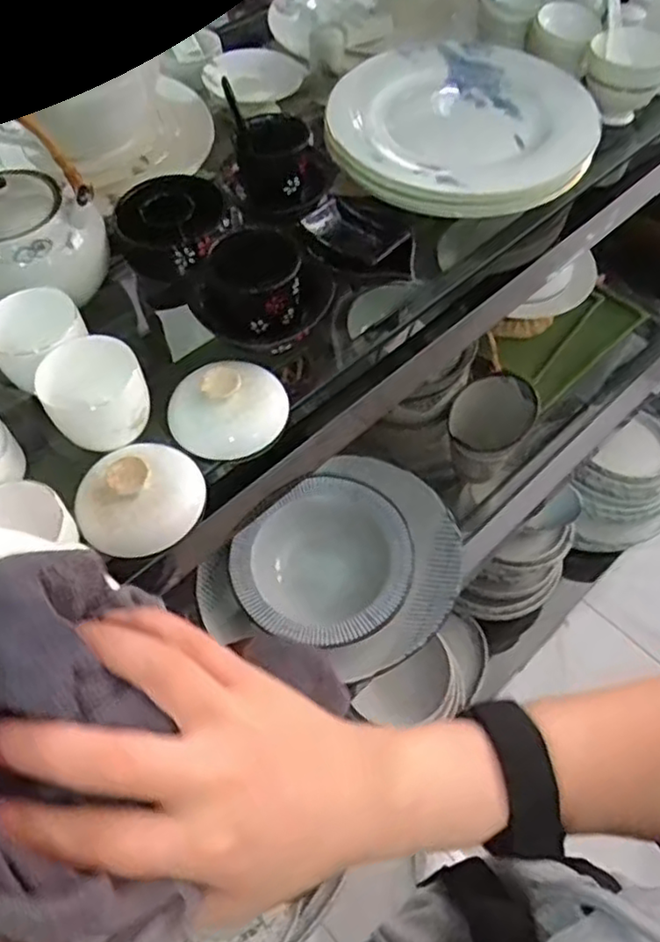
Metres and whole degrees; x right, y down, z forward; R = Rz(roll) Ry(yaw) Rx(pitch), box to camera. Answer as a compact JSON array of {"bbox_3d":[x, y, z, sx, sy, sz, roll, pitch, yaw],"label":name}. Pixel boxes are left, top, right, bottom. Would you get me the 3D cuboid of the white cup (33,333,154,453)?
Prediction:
[{"bbox_3d":[-0.171,-0.057,0.498,0.069,0.052,0.062,-36,64,-20],"label":"white cup"}]

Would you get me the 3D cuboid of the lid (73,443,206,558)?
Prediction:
[{"bbox_3d":[-0.140,0.014,0.489,0.091,0.034,0.091,1,58,1],"label":"lid"}]

